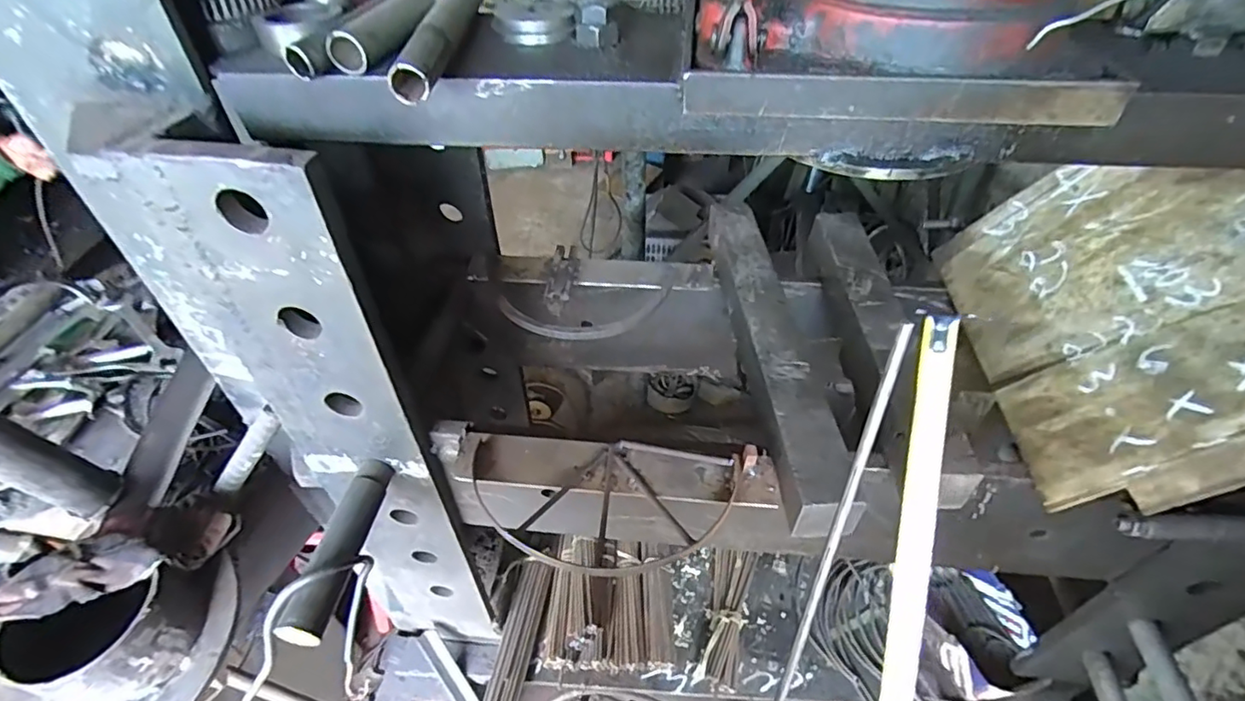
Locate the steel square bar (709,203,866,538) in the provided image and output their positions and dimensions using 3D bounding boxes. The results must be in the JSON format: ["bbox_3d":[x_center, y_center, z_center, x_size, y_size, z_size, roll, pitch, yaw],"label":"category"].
[{"bbox_3d":[0.141,-0.016,0.596,0.063,0.044,0.432,-4,44,-1],"label":"steel square bar"}]

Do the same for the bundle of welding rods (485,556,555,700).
[{"bbox_3d":[-0.164,0.459,0.936,0.049,0.032,0.253,6,45,8],"label":"bundle of welding rods"}]

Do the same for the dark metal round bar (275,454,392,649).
[{"bbox_3d":[-0.243,0.169,0.512,0.035,0.031,0.157,4,44,7],"label":"dark metal round bar"}]

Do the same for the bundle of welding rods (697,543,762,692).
[{"bbox_3d":[0.175,0.427,0.969,0.066,0.042,0.224,12,46,14],"label":"bundle of welding rods"}]

